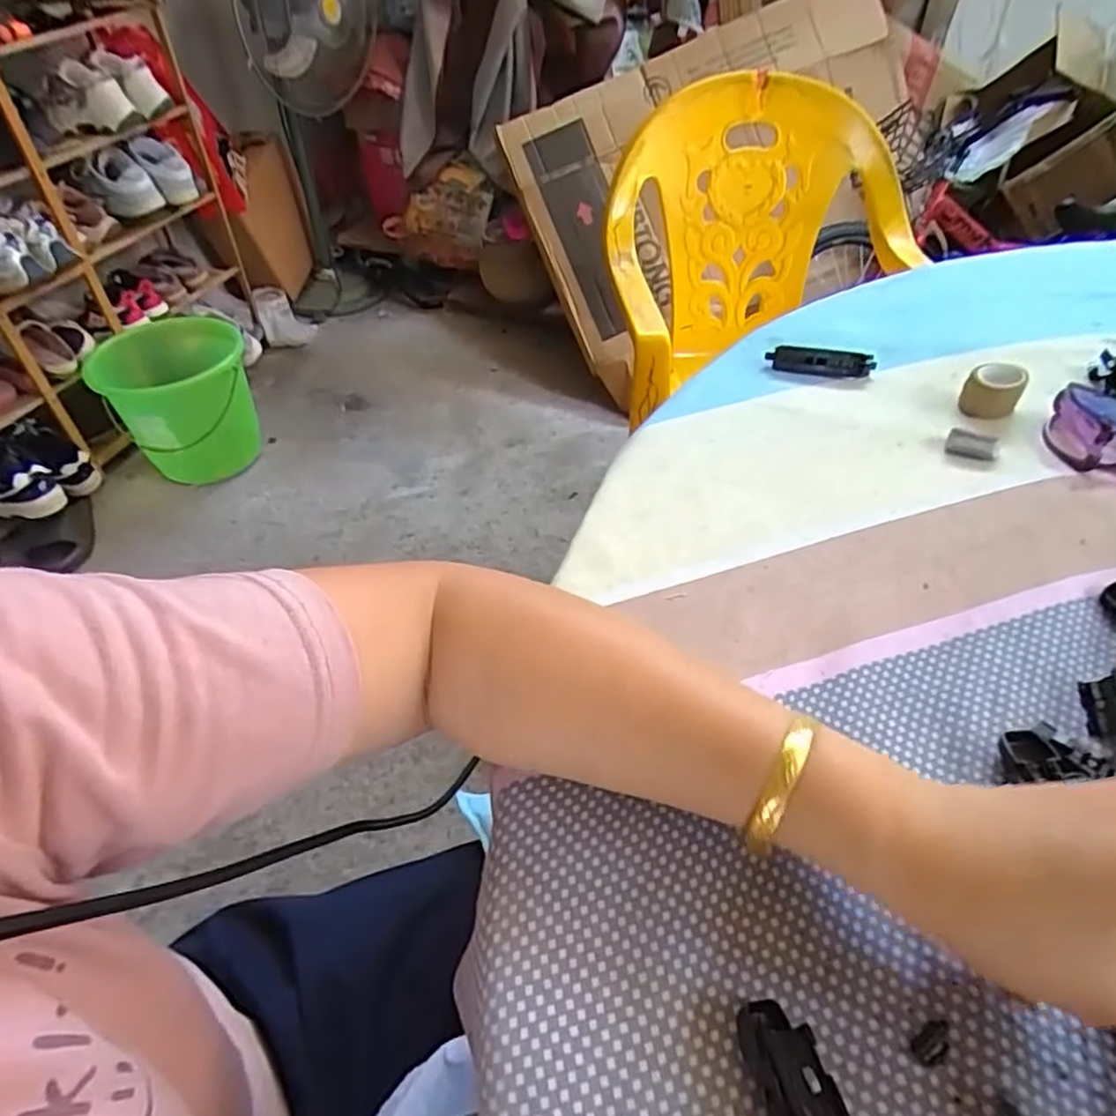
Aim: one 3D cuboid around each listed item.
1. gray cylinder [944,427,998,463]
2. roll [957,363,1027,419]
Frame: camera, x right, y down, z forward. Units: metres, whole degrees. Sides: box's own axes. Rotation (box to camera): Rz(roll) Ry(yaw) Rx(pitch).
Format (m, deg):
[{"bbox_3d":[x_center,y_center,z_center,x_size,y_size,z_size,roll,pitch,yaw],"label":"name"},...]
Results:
[{"bbox_3d":[0.259,-0.070,0.427,0.028,0.014,0.013,25,53,23],"label":"gray cylinder"},{"bbox_3d":[0.293,-0.114,0.459,0.033,0.025,0.033,30,55,27],"label":"roll"}]

